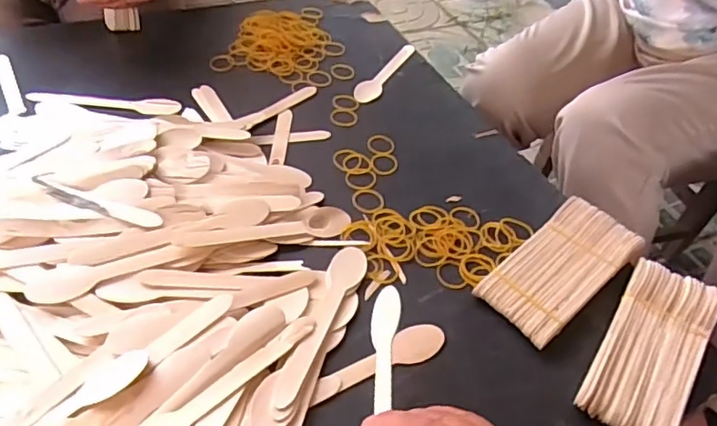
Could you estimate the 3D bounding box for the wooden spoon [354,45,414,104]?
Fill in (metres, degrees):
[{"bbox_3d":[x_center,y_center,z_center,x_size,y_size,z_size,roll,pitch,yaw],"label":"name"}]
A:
[{"bbox_3d":[0.032,-0.173,0.678,0.027,0.004,0.142,21,48,15],"label":"wooden spoon"}]

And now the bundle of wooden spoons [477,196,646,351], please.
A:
[{"bbox_3d":[0.170,0.045,0.471,0.146,0.023,0.072,-31,56,-30],"label":"bundle of wooden spoons"}]

